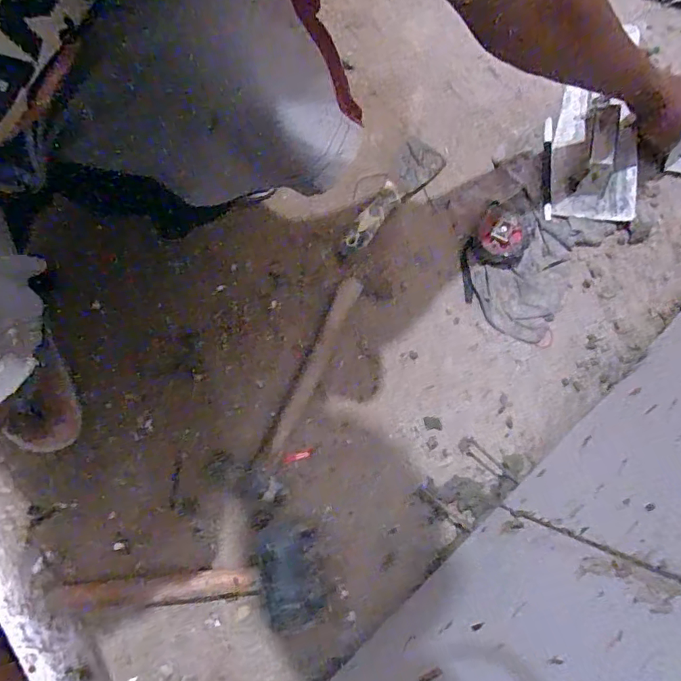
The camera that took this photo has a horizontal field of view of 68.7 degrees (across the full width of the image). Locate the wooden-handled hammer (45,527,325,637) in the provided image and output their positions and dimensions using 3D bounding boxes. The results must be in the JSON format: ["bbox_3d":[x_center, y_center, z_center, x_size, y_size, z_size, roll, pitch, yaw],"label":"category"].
[{"bbox_3d":[-0.166,0.280,0.546,0.295,0.054,0.104,-10,79,-2],"label":"wooden-handled hammer"}]

